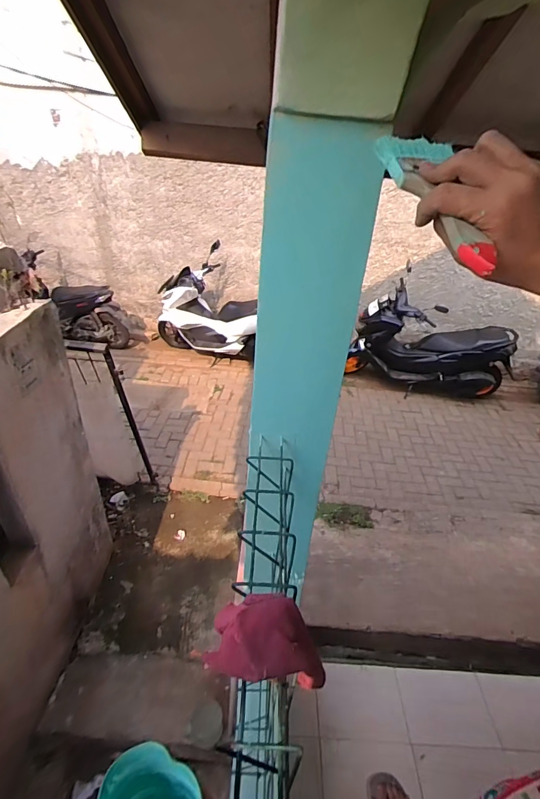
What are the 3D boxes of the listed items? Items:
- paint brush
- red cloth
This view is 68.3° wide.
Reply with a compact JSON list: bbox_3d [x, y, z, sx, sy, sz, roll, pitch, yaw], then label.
[{"bbox_3d":[0.146,-0.169,0.331,0.070,0.016,0.188,-1,58,-10],"label":"paint brush"},{"bbox_3d":[-0.008,0.367,0.595,0.171,0.106,0.116,-5,34,-15],"label":"red cloth"}]

